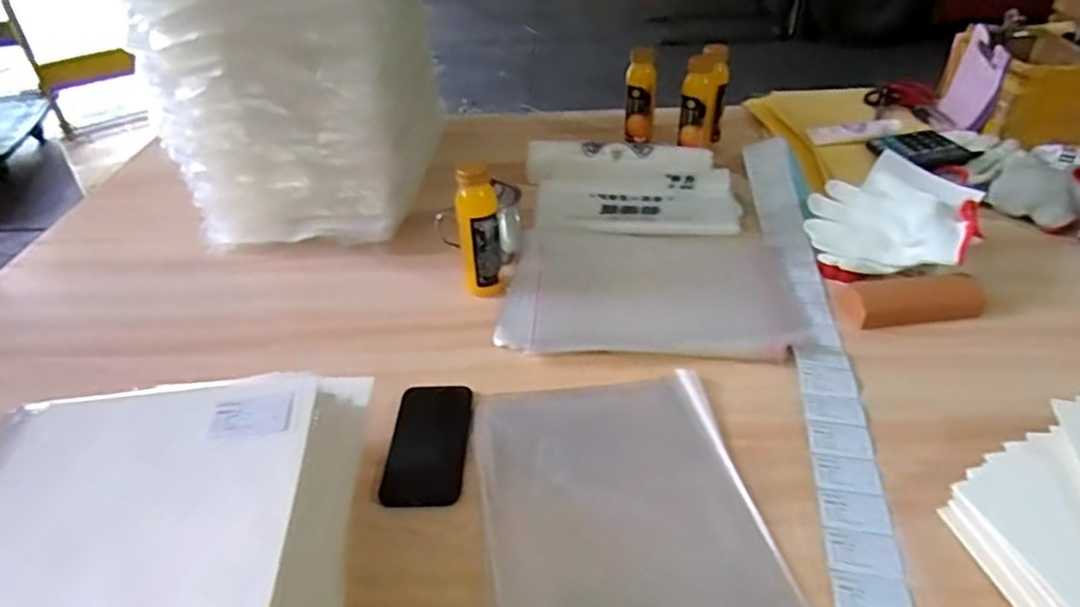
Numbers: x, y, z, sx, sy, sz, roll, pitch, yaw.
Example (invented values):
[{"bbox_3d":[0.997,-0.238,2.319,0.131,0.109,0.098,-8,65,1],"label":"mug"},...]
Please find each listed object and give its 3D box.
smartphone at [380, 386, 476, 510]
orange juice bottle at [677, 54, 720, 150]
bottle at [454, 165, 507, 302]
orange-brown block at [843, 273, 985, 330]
[{"bbox_3d":[-0.111,0.139,0.657,0.074,0.012,0.143,0,38,3],"label":"smartphone"},{"bbox_3d":[0.256,-0.323,1.059,0.054,0.130,0.051,12,40,18],"label":"orange juice bottle"},{"bbox_3d":[-0.077,-0.093,0.826,0.053,0.166,0.062,-5,38,-3],"label":"bottle"},{"bbox_3d":[0.445,-0.006,0.786,0.155,0.036,0.058,-4,38,-3],"label":"orange-brown block"}]

